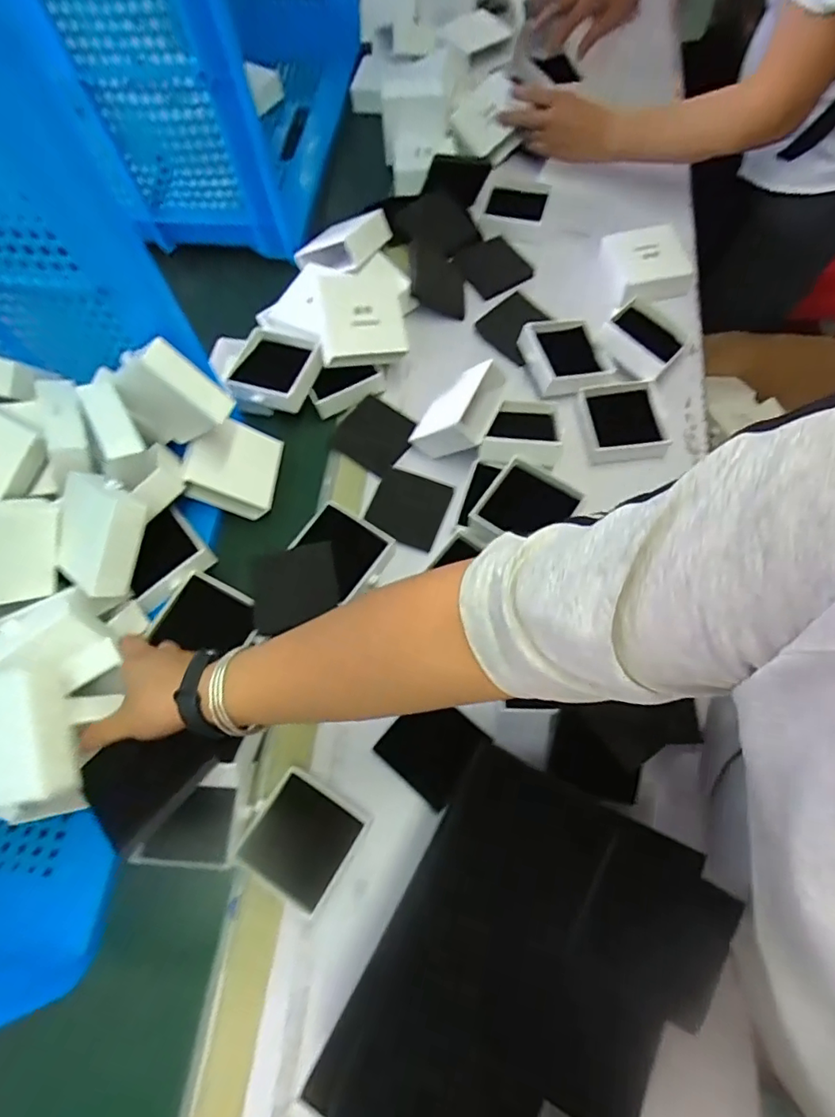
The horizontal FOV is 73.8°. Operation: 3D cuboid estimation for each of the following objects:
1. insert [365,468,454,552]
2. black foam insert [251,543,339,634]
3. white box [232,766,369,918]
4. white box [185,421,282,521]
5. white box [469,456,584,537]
[{"bbox_3d":[-0.010,-0.059,0.652,0.083,0.010,0.080,23,103,5],"label":"insert"},{"bbox_3d":[-0.127,0.030,0.572,0.093,0.004,0.080,-10,94,7],"label":"black foam insert"},{"bbox_3d":[-0.100,0.248,0.494,0.088,0.036,0.090,30,71,13],"label":"white box"},{"bbox_3d":[-0.209,-0.102,0.620,0.099,0.042,0.094,21,64,-38],"label":"white box"},{"bbox_3d":[0.112,-0.048,0.577,0.086,0.043,0.091,35,72,15],"label":"white box"}]

